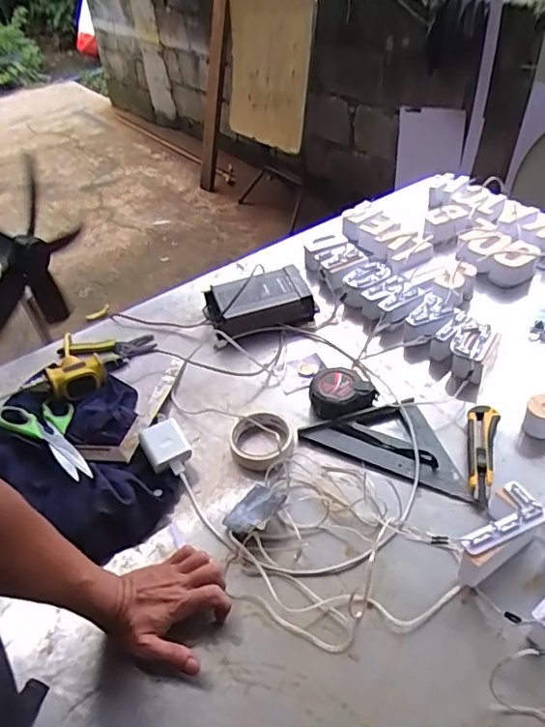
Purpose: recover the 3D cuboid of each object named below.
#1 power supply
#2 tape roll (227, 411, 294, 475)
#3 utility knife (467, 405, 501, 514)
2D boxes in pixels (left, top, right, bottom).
[{"bbox_3d":[-0.024,-0.110,0.987,0.181,0.045,0.119,-16,42,-9],"label":"power supply"},{"bbox_3d":[-0.018,0.107,0.772,0.088,0.031,0.085,-4,42,4],"label":"tape roll"},{"bbox_3d":[0.269,0.117,0.726,0.038,0.019,0.159,10,45,19],"label":"utility knife"}]

